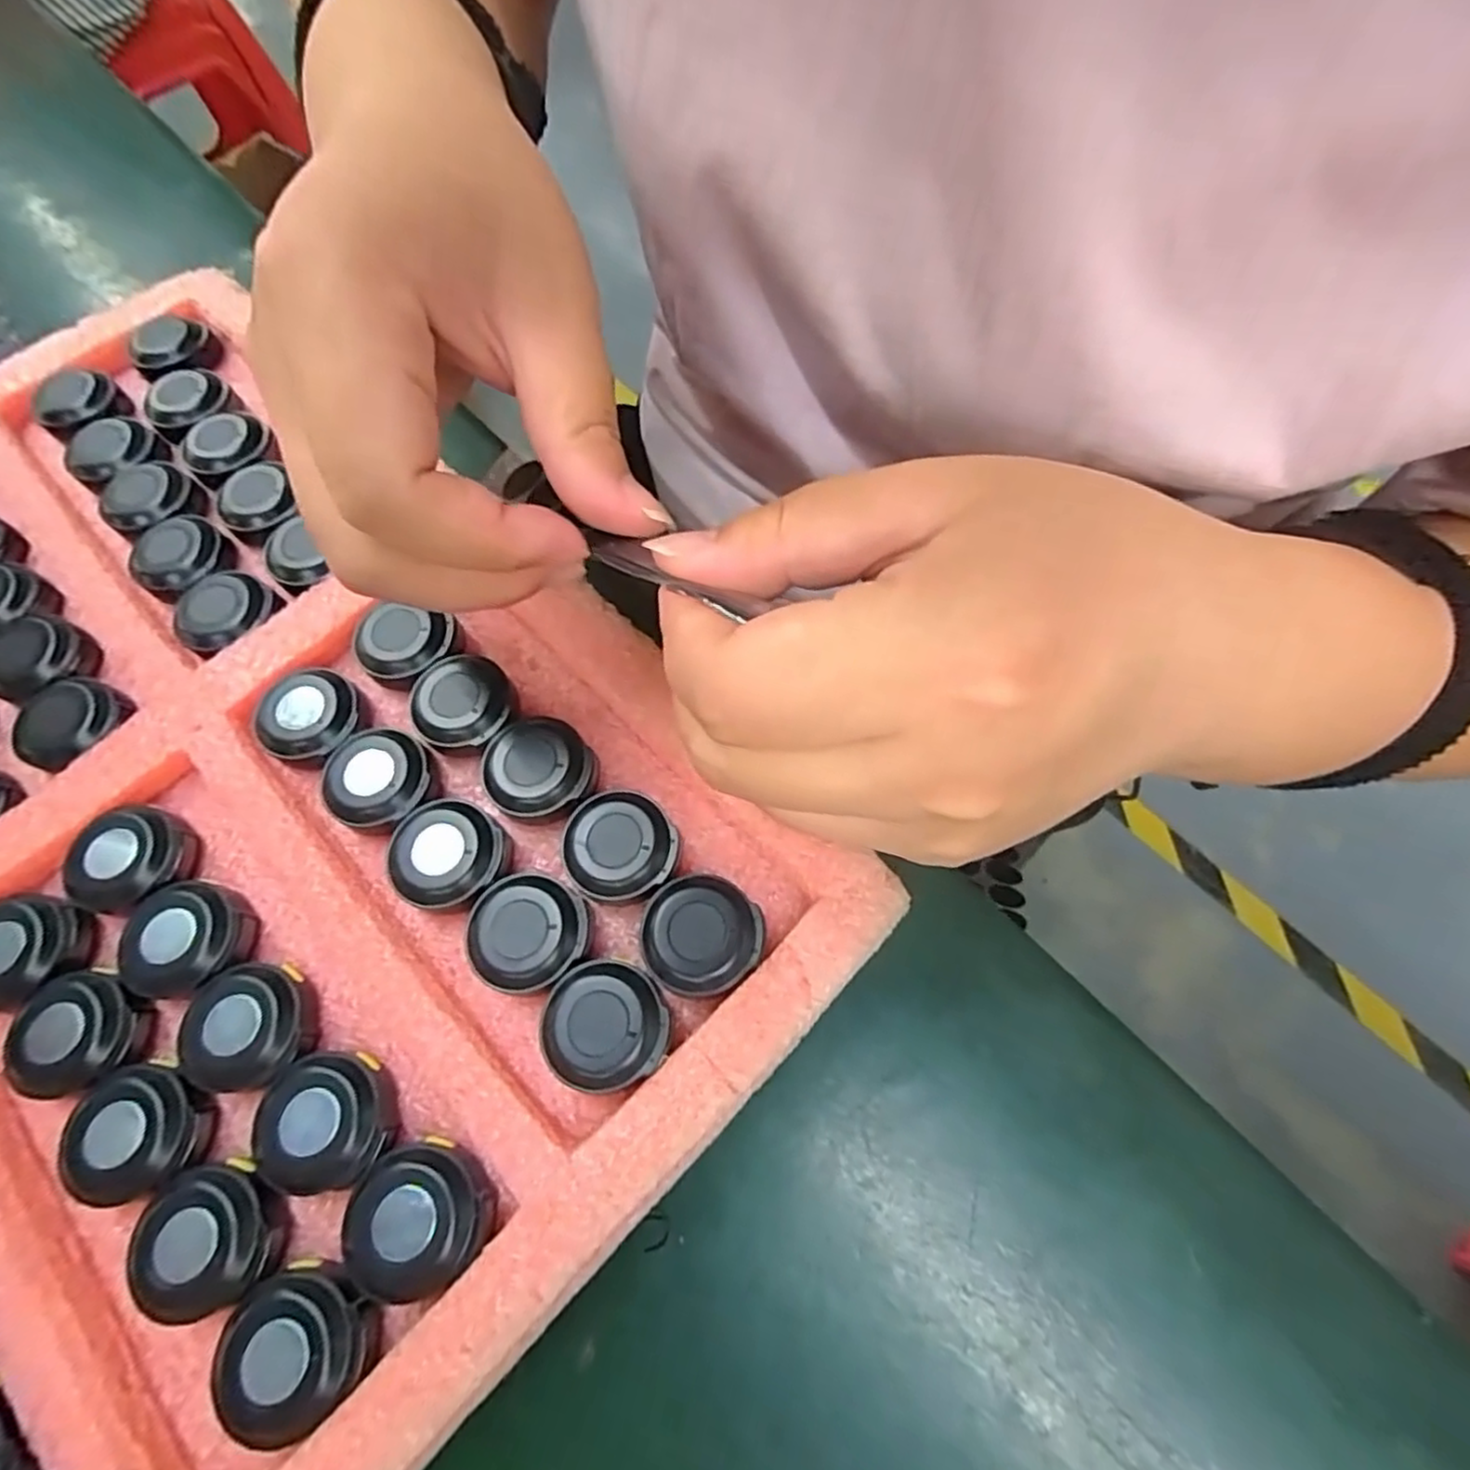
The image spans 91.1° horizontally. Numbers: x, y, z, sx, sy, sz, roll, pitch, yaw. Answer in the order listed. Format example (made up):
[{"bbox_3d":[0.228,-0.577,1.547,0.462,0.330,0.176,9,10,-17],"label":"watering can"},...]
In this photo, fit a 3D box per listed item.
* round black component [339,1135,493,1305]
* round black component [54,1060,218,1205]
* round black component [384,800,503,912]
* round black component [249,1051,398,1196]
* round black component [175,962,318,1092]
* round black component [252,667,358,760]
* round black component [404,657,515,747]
[{"bbox_3d":[-0.072,0.109,0.161,0.029,0.012,0.029,-1,67,3],"label":"round black component"},{"bbox_3d":[-0.142,0.094,0.171,0.028,0.012,0.028,-1,67,3],"label":"round black component"},{"bbox_3d":[-0.077,0.032,0.193,0.030,0.009,0.027,9,68,7],"label":"round black component"},{"bbox_3d":[-0.098,0.092,0.171,0.030,0.012,0.029,-1,67,3],"label":"round black component"},{"bbox_3d":[-0.122,0.073,0.180,0.027,0.013,0.030,-28,68,-9],"label":"round black component"},{"bbox_3d":[-0.127,-0.006,0.212,0.030,0.008,0.026,0,67,3],"label":"round black component"},{"bbox_3d":[-0.080,-0.010,0.212,0.029,0.009,0.026,-4,67,2],"label":"round black component"}]

